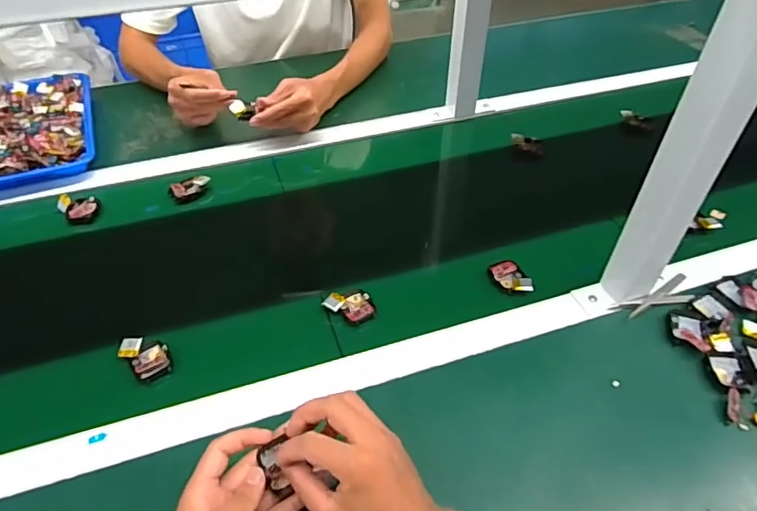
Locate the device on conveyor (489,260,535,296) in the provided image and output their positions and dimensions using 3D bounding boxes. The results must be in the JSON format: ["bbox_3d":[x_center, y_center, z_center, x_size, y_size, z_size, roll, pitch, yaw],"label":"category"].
[{"bbox_3d":[0.160,0.026,0.625,0.035,0.013,0.058,-16,48,-14],"label":"device on conveyor"}]

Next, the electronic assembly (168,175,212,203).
[{"bbox_3d":[-0.271,-0.098,0.753,0.057,0.018,0.033,-27,52,-24],"label":"electronic assembly"}]

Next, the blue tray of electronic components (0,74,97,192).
[{"bbox_3d":[-0.589,-0.198,0.826,0.253,0.037,0.302,-17,48,-16],"label":"blue tray of electronic components"}]

